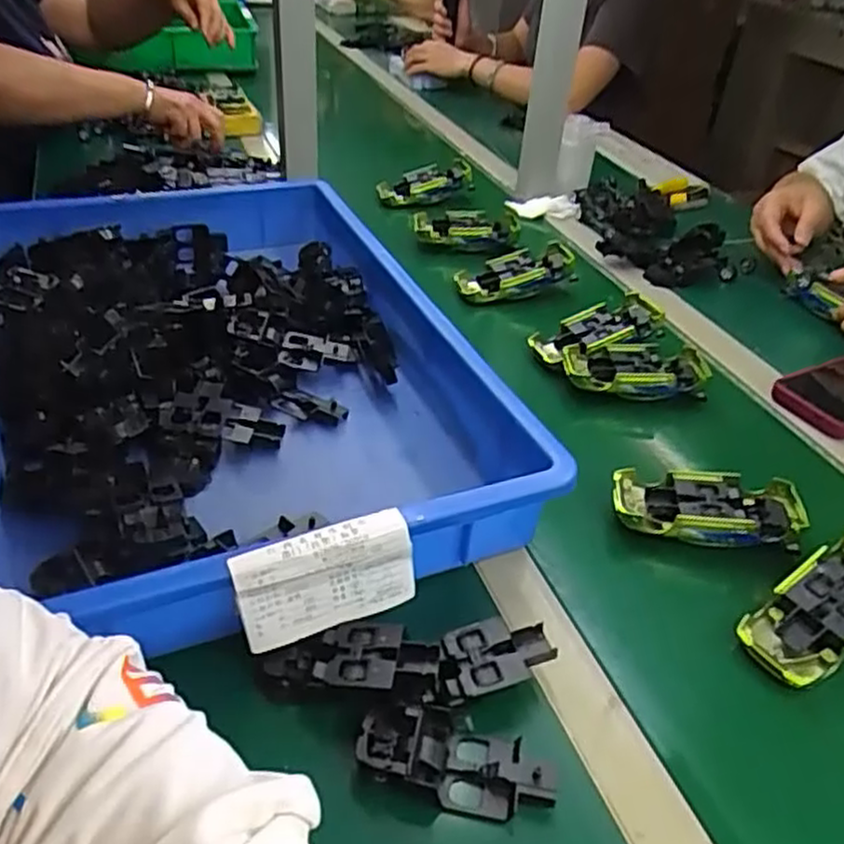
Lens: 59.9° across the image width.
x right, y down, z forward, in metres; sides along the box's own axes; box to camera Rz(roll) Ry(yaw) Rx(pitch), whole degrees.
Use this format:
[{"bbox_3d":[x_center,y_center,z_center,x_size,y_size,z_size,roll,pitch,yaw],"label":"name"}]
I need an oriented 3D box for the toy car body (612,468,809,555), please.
[{"bbox_3d":[0.211,0.069,0.545,0.135,0.040,0.056,11,38,8],"label":"toy car body"}]

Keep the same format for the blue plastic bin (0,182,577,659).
[{"bbox_3d":[-0.173,-0.060,0.622,0.356,0.083,0.582,-13,41,-21],"label":"blue plastic bin"}]

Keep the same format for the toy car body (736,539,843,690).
[{"bbox_3d":[0.269,0.115,0.475,0.138,0.021,0.052,-32,49,-17],"label":"toy car body"}]

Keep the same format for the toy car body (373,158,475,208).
[{"bbox_3d":[0.004,-0.330,1.026,0.131,0.047,0.033,-13,39,2],"label":"toy car body"}]

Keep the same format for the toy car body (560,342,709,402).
[{"bbox_3d":[0.200,-0.050,0.690,0.133,0.025,0.062,4,38,0],"label":"toy car body"}]

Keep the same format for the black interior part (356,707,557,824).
[{"bbox_3d":[0.018,0.176,0.386,0.101,0.022,0.049,9,38,6],"label":"black interior part"}]

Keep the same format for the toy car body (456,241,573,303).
[{"bbox_3d":[0.103,-0.166,0.827,0.135,0.032,0.060,-18,41,-3],"label":"toy car body"}]

